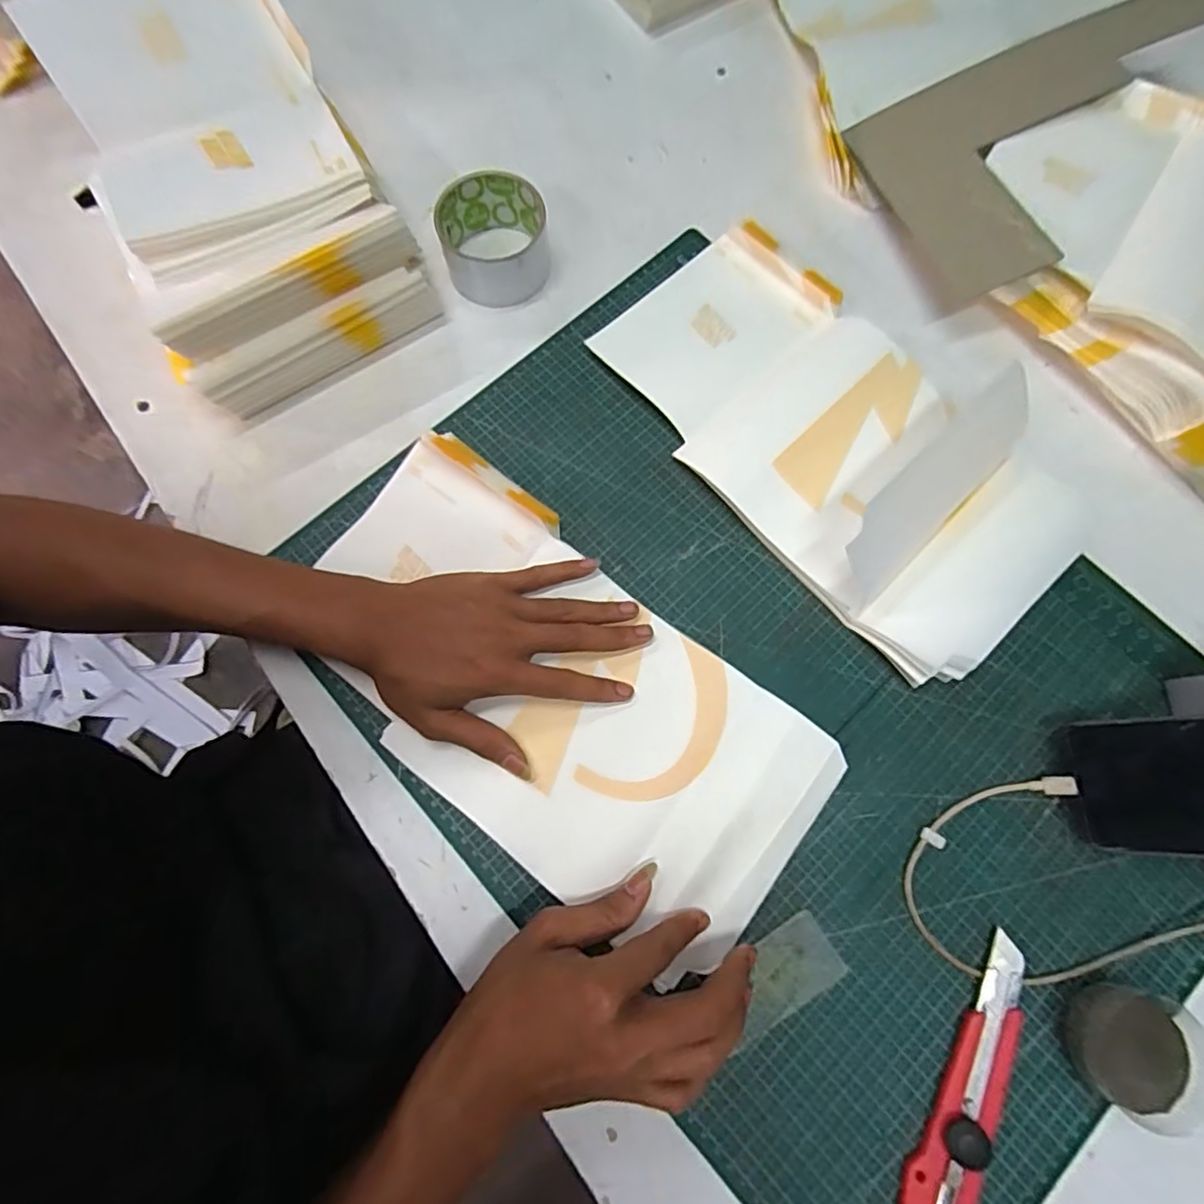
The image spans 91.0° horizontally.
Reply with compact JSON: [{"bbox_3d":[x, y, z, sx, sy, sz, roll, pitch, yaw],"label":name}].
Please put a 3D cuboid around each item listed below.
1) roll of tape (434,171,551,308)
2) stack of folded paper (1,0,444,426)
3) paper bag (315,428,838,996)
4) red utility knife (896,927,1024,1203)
[{"bbox_3d":[-0.081,-0.276,0.451,0.081,0.042,0.080,-11,76,-3],"label":"roll of tape"},{"bbox_3d":[-0.271,-0.312,0.436,0.180,0.079,0.316,-28,77,-7],"label":"stack of folded paper"},{"bbox_3d":[-0.038,0.057,0.377,0.352,0.019,0.179,39,80,11],"label":"paper bag"},{"bbox_3d":[0.201,0.270,0.324,0.029,0.016,0.163,27,77,6],"label":"red utility knife"}]

